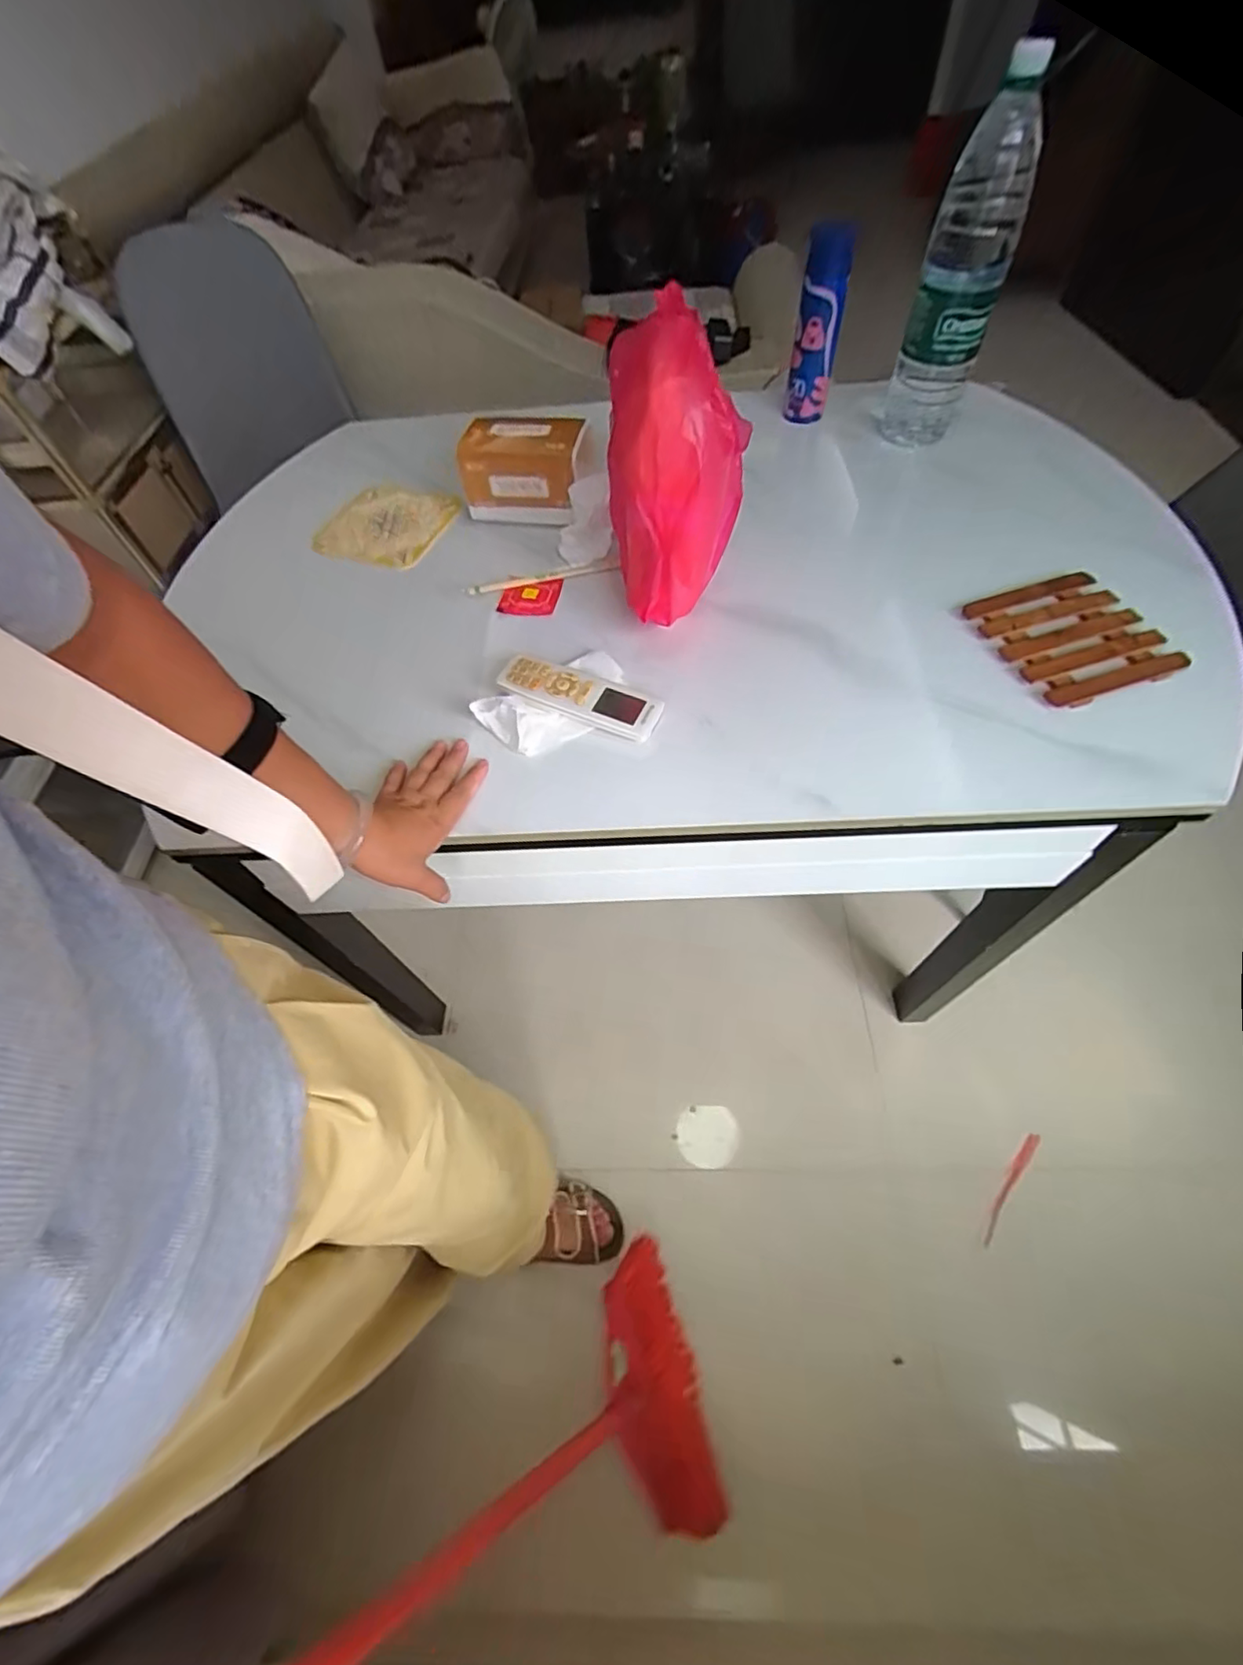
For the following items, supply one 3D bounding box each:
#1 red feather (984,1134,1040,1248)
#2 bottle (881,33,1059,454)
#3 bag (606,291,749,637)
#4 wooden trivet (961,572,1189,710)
[{"bbox_3d":[0.641,0.589,1.028,0.025,0.012,0.194,28,82,20],"label":"red feather"},{"bbox_3d":[0.383,-0.619,0.709,0.087,0.328,0.093,14,60,13],"label":"bottle"},{"bbox_3d":[0.054,-0.313,0.582,0.124,0.234,0.146,-3,57,2],"label":"bag"},{"bbox_3d":[0.438,-0.192,0.609,0.141,0.012,0.152,-17,58,-7],"label":"wooden trivet"}]

